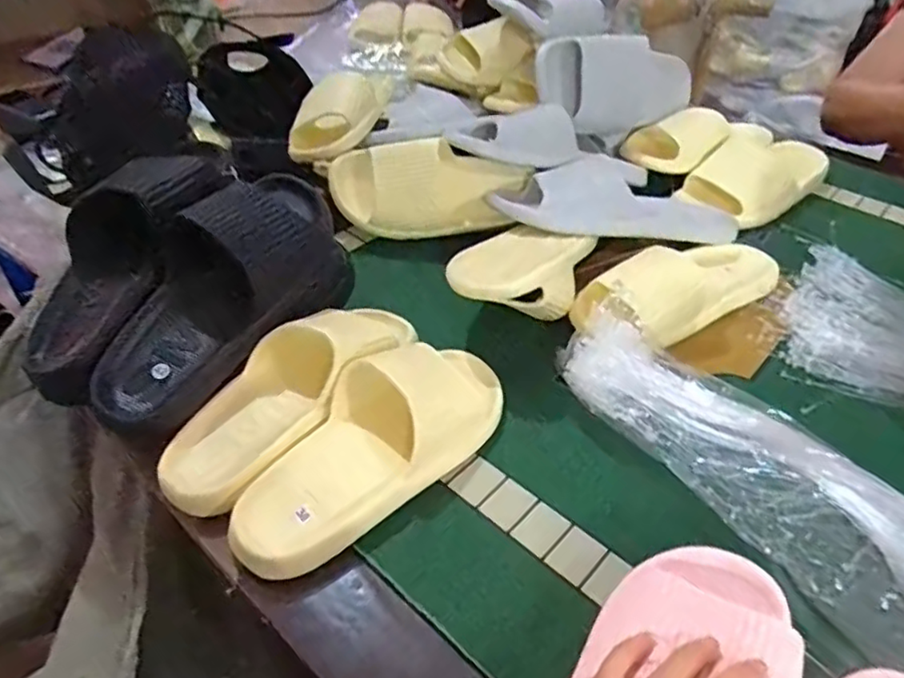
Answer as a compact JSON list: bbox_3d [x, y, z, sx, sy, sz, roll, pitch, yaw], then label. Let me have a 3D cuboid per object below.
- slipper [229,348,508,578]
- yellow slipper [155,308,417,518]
[{"bbox_3d":[-0.055,0.073,0.488,0.100,0.065,0.249,31,50,31],"label":"slipper"},{"bbox_3d":[-0.124,0.031,0.528,0.090,0.060,0.250,29,49,29],"label":"yellow slipper"}]

